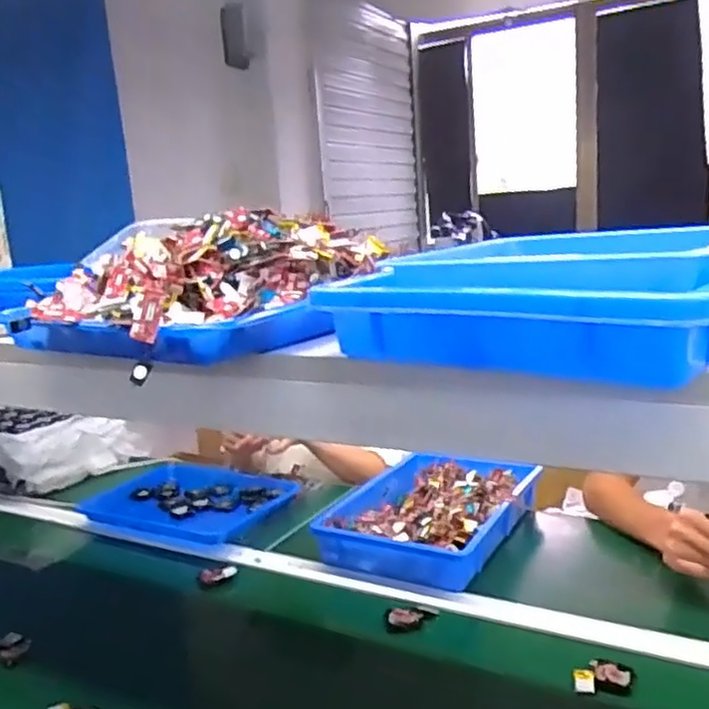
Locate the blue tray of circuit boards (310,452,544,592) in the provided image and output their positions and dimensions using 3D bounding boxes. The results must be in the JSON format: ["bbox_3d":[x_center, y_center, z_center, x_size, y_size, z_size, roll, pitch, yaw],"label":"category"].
[{"bbox_3d":[0.125,0.248,1.131,0.259,0.062,0.366,3,14,33],"label":"blue tray of circuit boards"}]

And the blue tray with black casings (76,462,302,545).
[{"bbox_3d":[-0.300,0.276,1.301,0.342,0.050,0.263,4,14,35],"label":"blue tray with black casings"}]

